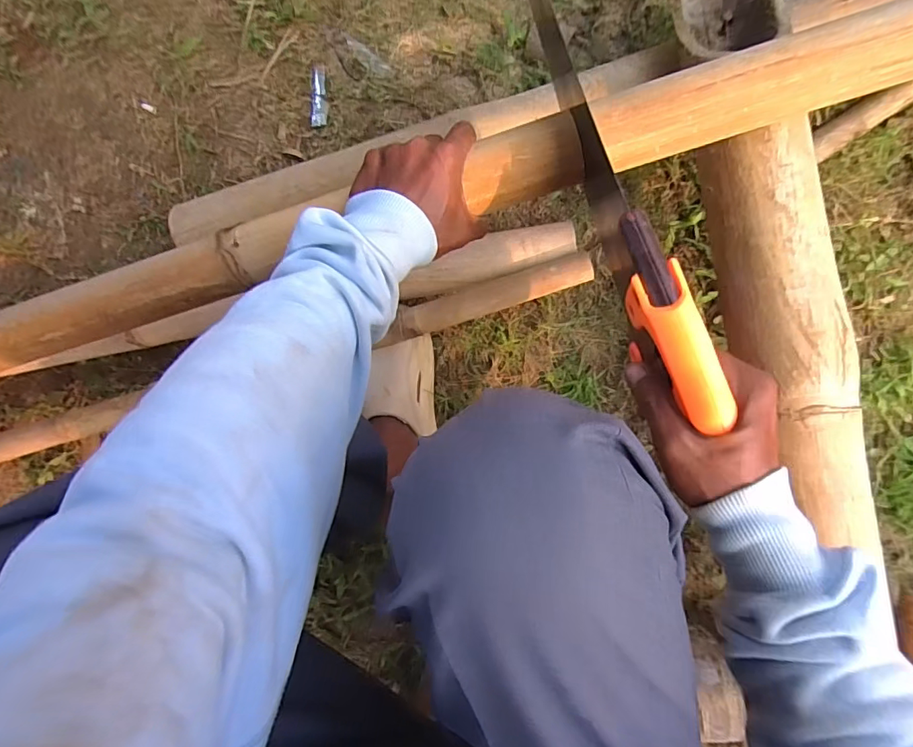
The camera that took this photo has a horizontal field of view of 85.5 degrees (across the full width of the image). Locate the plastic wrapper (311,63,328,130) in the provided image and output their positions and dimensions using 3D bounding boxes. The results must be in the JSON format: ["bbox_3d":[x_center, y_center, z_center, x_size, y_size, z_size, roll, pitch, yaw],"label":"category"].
[{"bbox_3d":[-0.179,-0.363,0.647,0.022,0.010,0.080,2,89,8],"label":"plastic wrapper"}]

